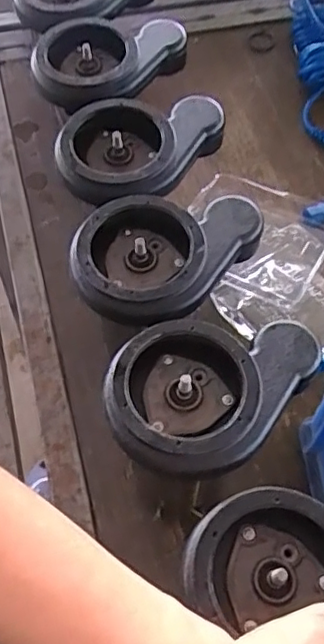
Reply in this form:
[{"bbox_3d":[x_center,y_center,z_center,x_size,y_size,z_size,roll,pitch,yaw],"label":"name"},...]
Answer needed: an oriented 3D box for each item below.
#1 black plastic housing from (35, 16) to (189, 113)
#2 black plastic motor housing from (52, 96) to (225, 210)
[{"bbox_3d":[-0.066,-0.288,0.649,0.125,0.034,0.156,28,63,16],"label":"black plastic housing"},{"bbox_3d":[-0.026,-0.177,0.584,0.123,0.034,0.160,32,64,17],"label":"black plastic motor housing"}]

